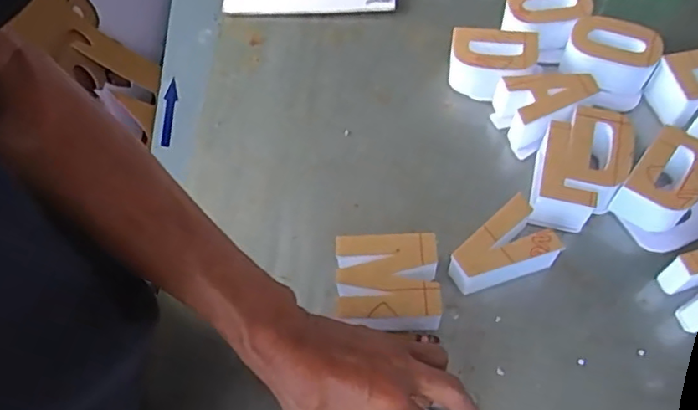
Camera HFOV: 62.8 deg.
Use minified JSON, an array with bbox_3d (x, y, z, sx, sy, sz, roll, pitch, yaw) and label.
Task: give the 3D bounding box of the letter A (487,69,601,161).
[{"bbox_3d":[0.194,-0.095,0.556,0.088,0.053,0.061,-17,62,-6],"label":"letter A"}]

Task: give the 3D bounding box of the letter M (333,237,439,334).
[{"bbox_3d":[0.031,0.067,0.476,0.081,0.046,0.072,-1,61,2],"label":"letter M"}]

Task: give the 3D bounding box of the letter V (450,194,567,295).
[{"bbox_3d":[0.127,0.043,0.484,0.088,0.047,0.058,-31,64,-13],"label":"letter V"}]

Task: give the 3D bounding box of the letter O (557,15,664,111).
[{"bbox_3d":[0.263,-0.147,0.580,0.087,0.050,0.068,29,67,17],"label":"letter O"}]

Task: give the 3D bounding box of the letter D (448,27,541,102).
[{"bbox_3d":[0.144,-0.139,0.581,0.084,0.048,0.067,2,62,4],"label":"letter D"}]

